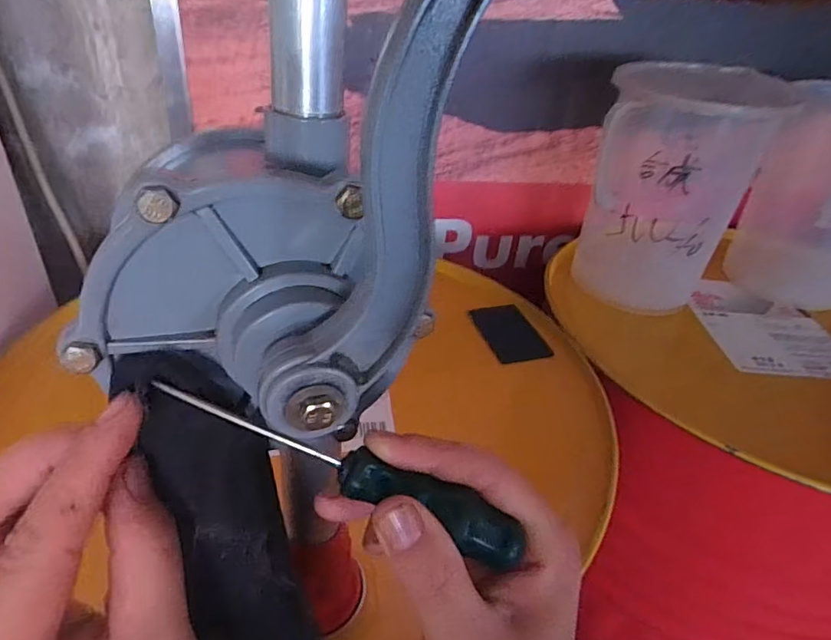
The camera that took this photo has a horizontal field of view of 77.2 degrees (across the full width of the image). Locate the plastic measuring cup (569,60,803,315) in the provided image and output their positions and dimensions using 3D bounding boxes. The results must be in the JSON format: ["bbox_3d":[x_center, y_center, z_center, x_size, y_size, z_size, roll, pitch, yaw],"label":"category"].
[{"bbox_3d":[0.303,-0.153,0.641,0.180,0.267,0.142,14,35,13],"label":"plastic measuring cup"}]

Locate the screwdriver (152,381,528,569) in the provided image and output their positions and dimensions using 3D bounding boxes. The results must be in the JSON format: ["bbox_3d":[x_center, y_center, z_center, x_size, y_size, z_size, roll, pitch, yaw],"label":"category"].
[{"bbox_3d":[-0.022,0.051,0.175,0.129,0.014,0.019,24,34,-4],"label":"screwdriver"}]

